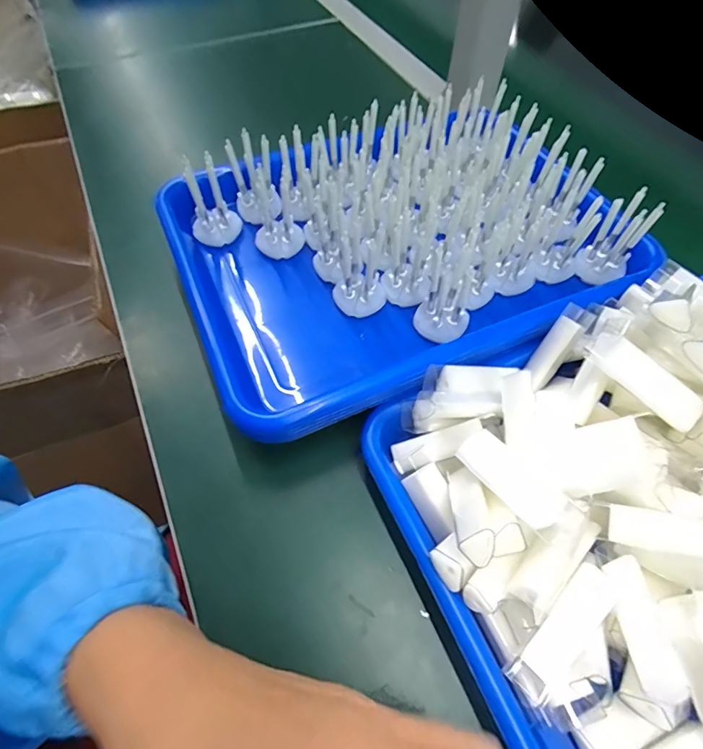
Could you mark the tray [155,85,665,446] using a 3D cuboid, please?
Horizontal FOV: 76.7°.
[{"bbox_3d":[0.046,-0.111,0.330,0.339,0.061,0.229,-22,61,-15],"label":"tray"}]

